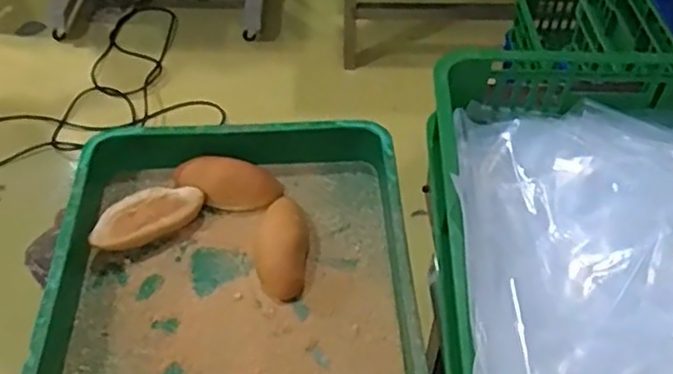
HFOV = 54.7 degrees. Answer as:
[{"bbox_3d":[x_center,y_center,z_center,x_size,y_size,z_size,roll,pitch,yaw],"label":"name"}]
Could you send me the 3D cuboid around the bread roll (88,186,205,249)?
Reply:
[{"bbox_3d":[-0.249,0.042,0.862,0.149,0.050,0.067,-22,52,-19],"label":"bread roll"}]

